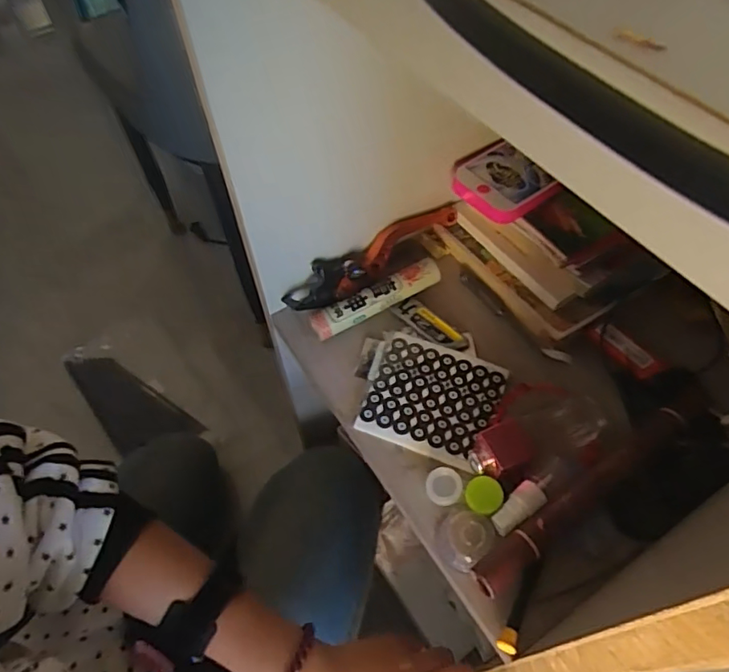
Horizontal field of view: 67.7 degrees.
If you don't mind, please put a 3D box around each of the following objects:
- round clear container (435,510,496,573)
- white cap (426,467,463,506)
[{"bbox_3d":[0.067,0.135,0.365,0.035,0.019,0.037,-1,56,1],"label":"round clear container"},{"bbox_3d":[0.057,0.107,0.388,0.025,0.010,0.026,-1,56,1],"label":"white cap"}]

